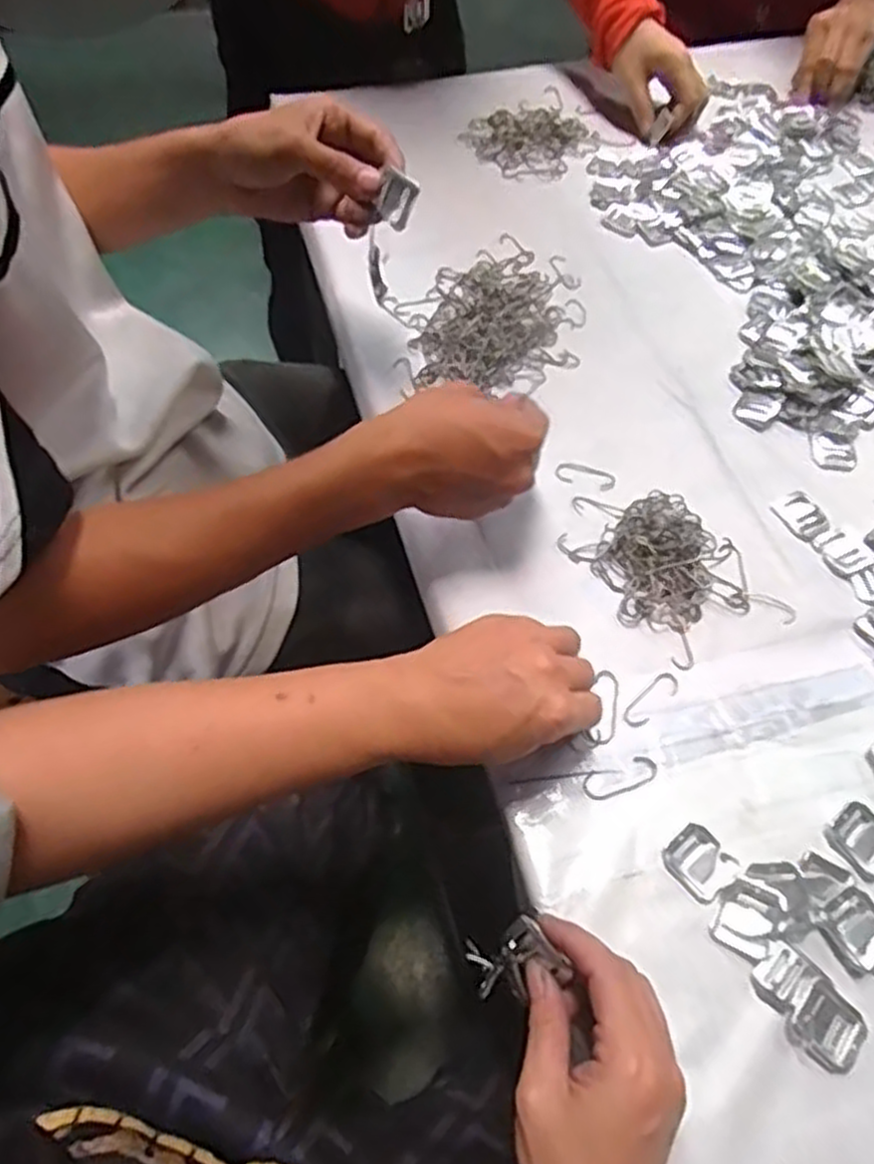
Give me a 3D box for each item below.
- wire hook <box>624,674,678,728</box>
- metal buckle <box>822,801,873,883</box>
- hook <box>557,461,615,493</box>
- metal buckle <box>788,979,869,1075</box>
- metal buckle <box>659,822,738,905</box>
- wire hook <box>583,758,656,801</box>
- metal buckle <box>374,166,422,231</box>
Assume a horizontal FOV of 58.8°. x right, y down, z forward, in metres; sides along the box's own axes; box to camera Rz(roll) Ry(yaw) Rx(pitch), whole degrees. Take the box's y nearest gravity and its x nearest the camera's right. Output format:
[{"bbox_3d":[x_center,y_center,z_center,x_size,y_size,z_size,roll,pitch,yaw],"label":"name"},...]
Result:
[{"bbox_3d":[0.128,0.070,0.462,0.044,0.004,0.014,-40,67,-23],"label":"wire hook"},{"bbox_3d":[0.231,0.139,0.418,0.032,0.010,0.035,-32,64,-20],"label":"metal buckle"},{"bbox_3d":[0.106,-0.075,0.553,0.041,0.004,0.018,12,58,5],"label":"hook"},{"bbox_3d":[0.188,0.213,0.371,0.033,0.007,0.031,37,64,19],"label":"metal buckle"},{"bbox_3d":[0.140,0.149,0.412,0.030,0.004,0.032,-35,65,-21],"label":"metal buckle"},{"bbox_3d":[0.104,0.110,0.436,0.043,0.004,0.016,-15,60,-12],"label":"wire hook"},{"bbox_3d":[-0.026,-0.244,0.495,0.025,0.032,0.006,36,42,1],"label":"metal buckle"}]

